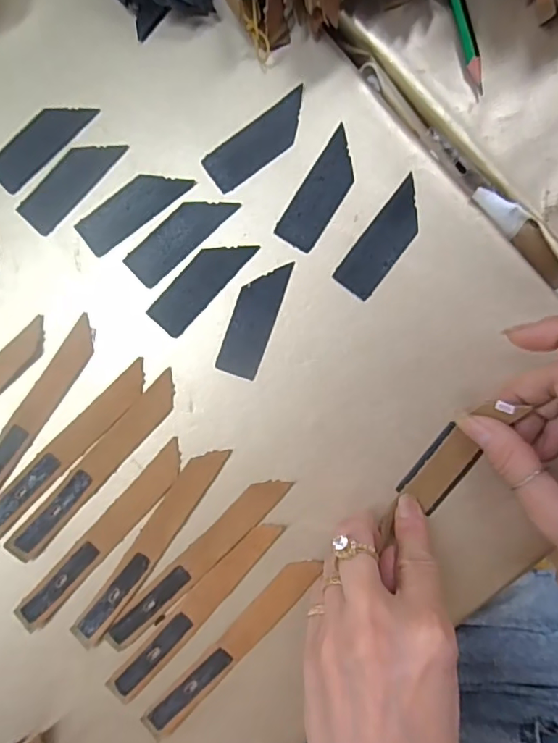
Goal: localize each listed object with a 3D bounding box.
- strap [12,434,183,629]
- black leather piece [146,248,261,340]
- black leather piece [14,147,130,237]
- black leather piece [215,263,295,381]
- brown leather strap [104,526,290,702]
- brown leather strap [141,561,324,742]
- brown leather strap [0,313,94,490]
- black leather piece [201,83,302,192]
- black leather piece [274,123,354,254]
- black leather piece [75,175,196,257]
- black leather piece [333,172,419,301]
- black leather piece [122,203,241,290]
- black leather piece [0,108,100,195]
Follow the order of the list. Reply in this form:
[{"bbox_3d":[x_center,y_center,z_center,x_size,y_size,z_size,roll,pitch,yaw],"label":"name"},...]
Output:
[{"bbox_3d":[-0.095,0.090,0.284,0.017,0.004,0.125,43,92,2],"label":"strap"},{"bbox_3d":[-0.042,-0.048,0.283,0.024,0.004,0.064,43,92,2],"label":"black leather piece"},{"bbox_3d":[-0.114,-0.104,0.286,0.025,0.004,0.064,44,92,2],"label":"black leather piece"},{"bbox_3d":[-0.013,-0.028,0.280,0.024,0.004,0.063,19,91,3],"label":"black leather piece"},{"bbox_3d":[-0.045,0.127,0.279,0.017,0.004,0.125,43,92,2],"label":"brown leather strap"},{"bbox_3d":[-0.025,0.145,0.277,0.016,0.004,0.122,43,92,2],"label":"brown leather strap"},{"bbox_3d":[-0.138,0.026,0.287,0.018,0.004,0.124,35,92,3],"label":"brown leather strap"},{"bbox_3d":[-0.010,-0.124,0.282,0.064,0.004,0.023,-36,88,3],"label":"black leather piece"},{"bbox_3d":[0.023,-0.096,0.278,0.022,0.004,0.064,33,92,3],"label":"black leather piece"},{"bbox_3d":[-0.080,-0.089,0.284,0.063,0.004,0.023,-39,88,3],"label":"black leather piece"},{"bbox_3d":[0.056,-0.069,0.276,0.022,0.004,0.064,37,92,3],"label":"black leather piece"},{"bbox_3d":[-0.054,-0.074,0.284,0.064,0.004,0.023,-43,88,2],"label":"black leather piece"},{"bbox_3d":[-0.131,-0.126,0.287,0.063,0.004,0.025,-42,88,2],"label":"black leather piece"}]

